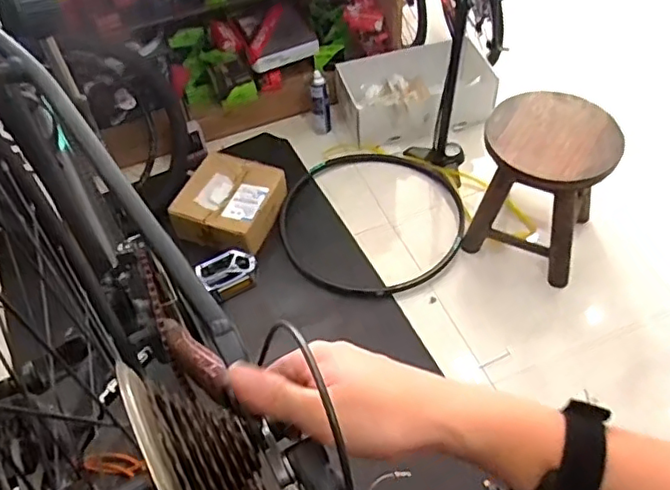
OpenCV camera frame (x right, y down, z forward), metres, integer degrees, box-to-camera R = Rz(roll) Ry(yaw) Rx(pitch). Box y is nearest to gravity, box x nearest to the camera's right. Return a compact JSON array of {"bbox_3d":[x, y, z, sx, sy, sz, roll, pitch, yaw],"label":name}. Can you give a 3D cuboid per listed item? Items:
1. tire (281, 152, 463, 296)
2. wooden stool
[{"bbox_3d":[0.110,-0.093,1.923,0.593,0.037,0.565,-2,51,3],"label":"tire"},{"bbox_3d":[0.569,-0.172,1.689,0.327,0.403,0.316,19,55,19],"label":"wooden stool"}]

